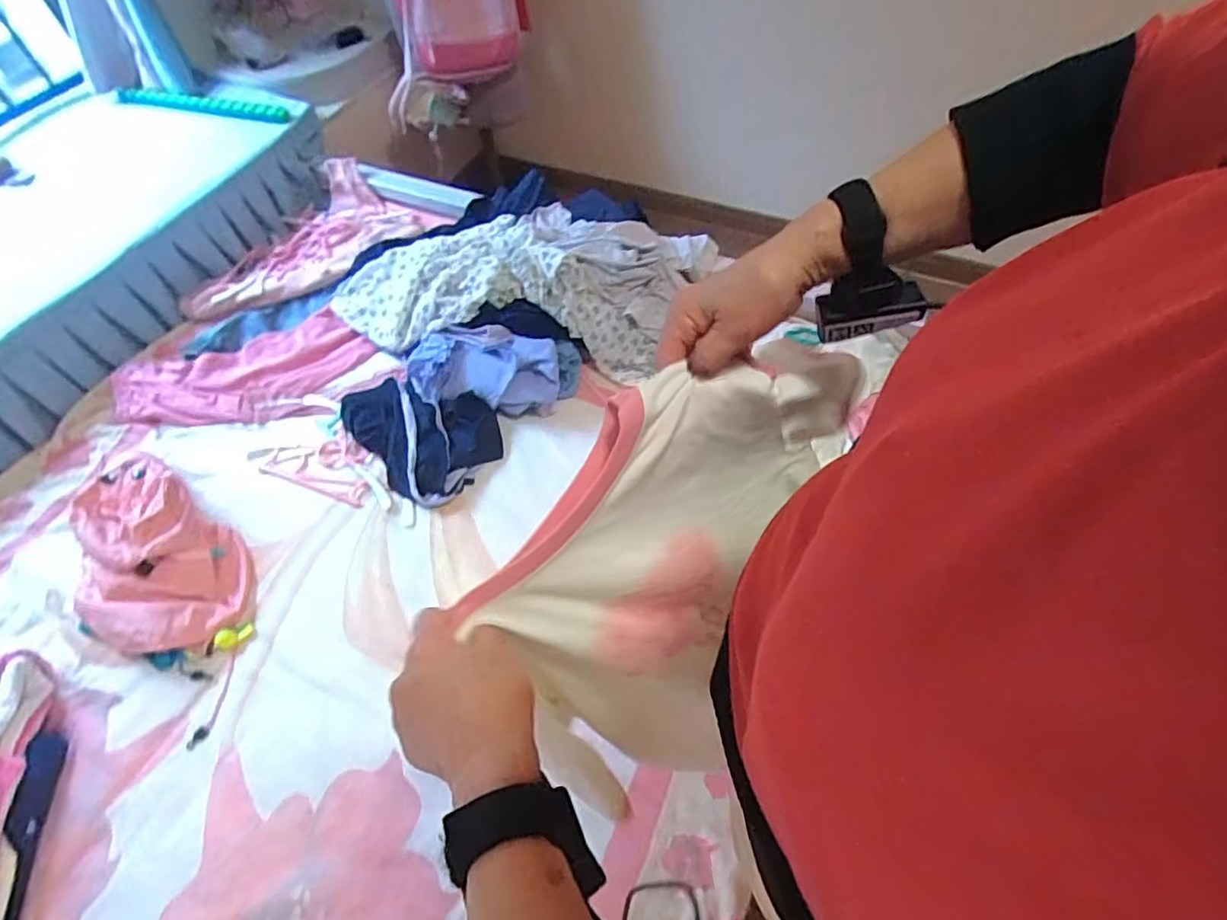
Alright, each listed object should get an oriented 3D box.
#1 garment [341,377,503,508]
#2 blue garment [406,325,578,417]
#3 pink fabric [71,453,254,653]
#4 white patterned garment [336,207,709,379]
[{"bbox_3d":[-0.365,-0.059,1.115,0.319,0.046,0.216,32,64,21],"label":"garment"},{"bbox_3d":[-0.235,-0.169,1.142,0.324,0.101,0.150,2,57,4],"label":"blue garment"},{"bbox_3d":[-0.733,0.160,0.947,0.311,0.117,0.218,34,65,22],"label":"pink fabric"},{"bbox_3d":[-0.197,-0.377,1.227,0.765,0.171,0.345,7,57,7],"label":"white patterned garment"}]

